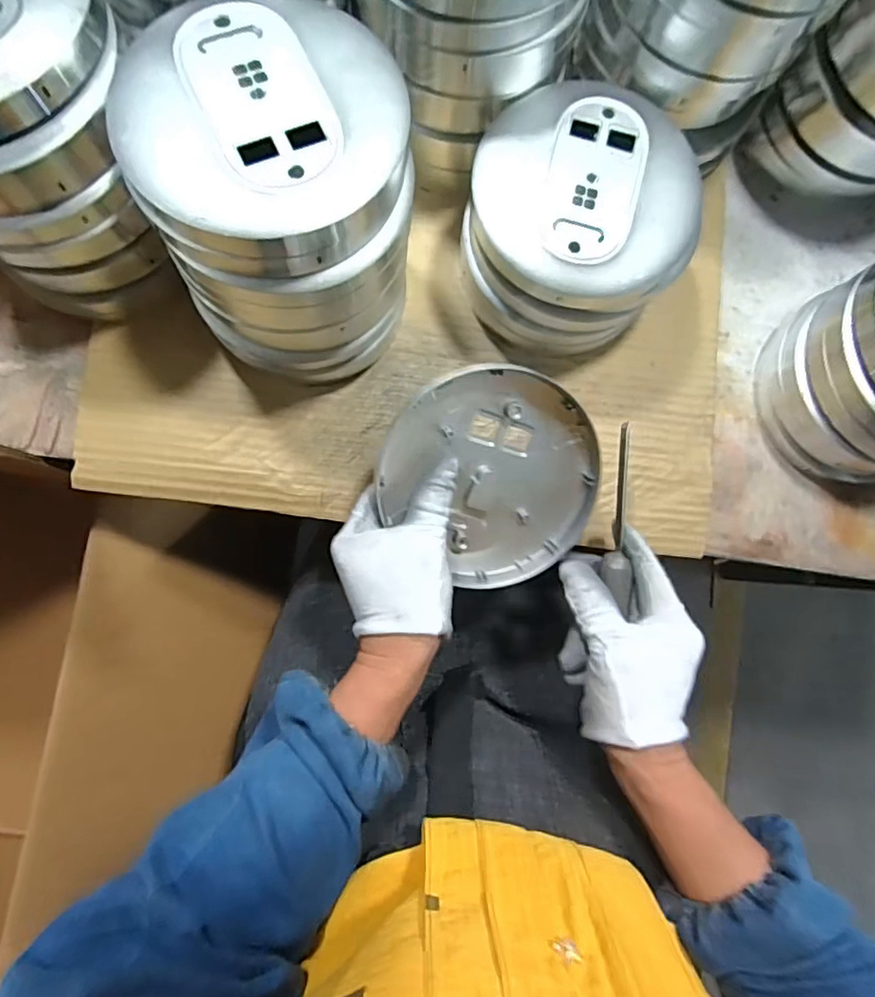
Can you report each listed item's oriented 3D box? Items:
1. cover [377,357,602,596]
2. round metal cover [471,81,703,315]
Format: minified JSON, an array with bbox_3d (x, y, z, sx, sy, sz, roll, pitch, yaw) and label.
[{"bbox_3d":[0.036,-0.014,0.348,0.121,0.017,0.136,-44,114,4],"label":"cover"},{"bbox_3d":[0.088,-0.181,0.337,0.130,0.023,0.133,0,88,-5],"label":"round metal cover"}]

